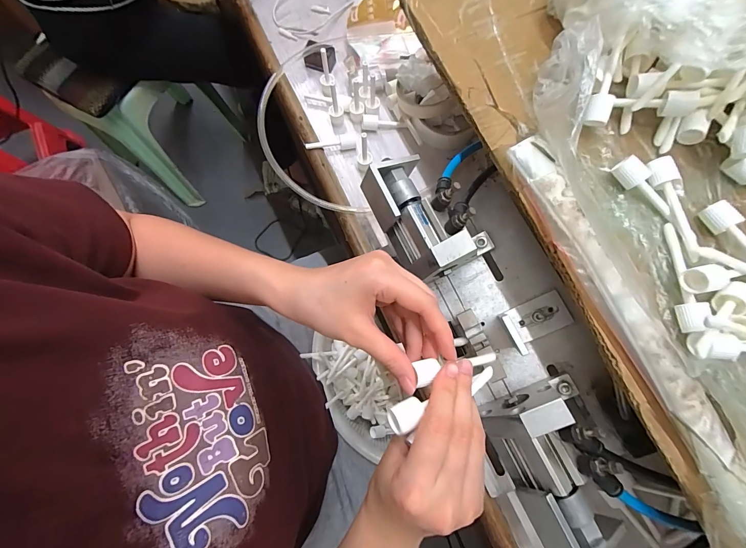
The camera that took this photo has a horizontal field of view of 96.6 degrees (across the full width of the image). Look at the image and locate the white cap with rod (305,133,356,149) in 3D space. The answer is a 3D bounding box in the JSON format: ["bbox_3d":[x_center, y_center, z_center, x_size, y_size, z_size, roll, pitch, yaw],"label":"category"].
[{"bbox_3d":[-0.054,-0.168,0.430,0.063,0.018,0.015,-5,77,0],"label":"white cap with rod"}]

